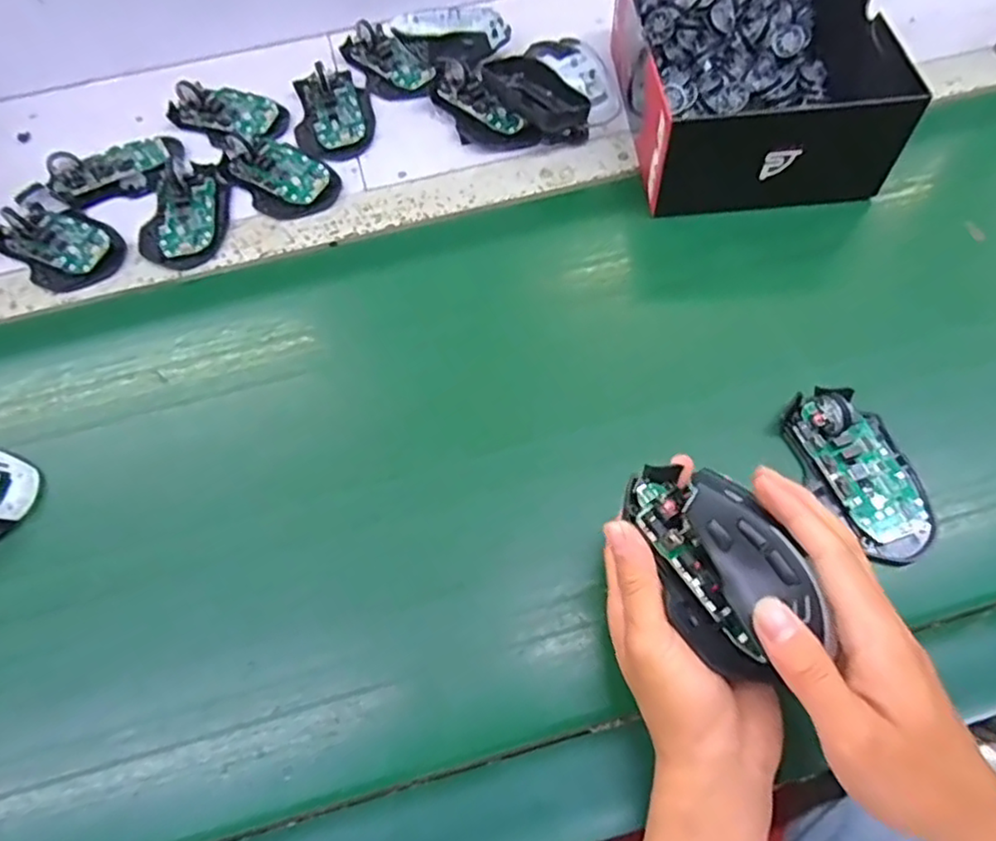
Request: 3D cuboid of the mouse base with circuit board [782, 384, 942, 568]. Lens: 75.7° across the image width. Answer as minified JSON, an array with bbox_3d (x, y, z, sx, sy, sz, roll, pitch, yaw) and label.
[{"bbox_3d":[0.234,0.028,0.405,0.062,0.030,0.115,-17,62,-6],"label":"mouse base with circuit board"}]

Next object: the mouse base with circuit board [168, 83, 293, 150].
[{"bbox_3d":[-0.258,-0.295,0.610,0.102,0.026,0.064,23,65,14],"label":"mouse base with circuit board"}]

